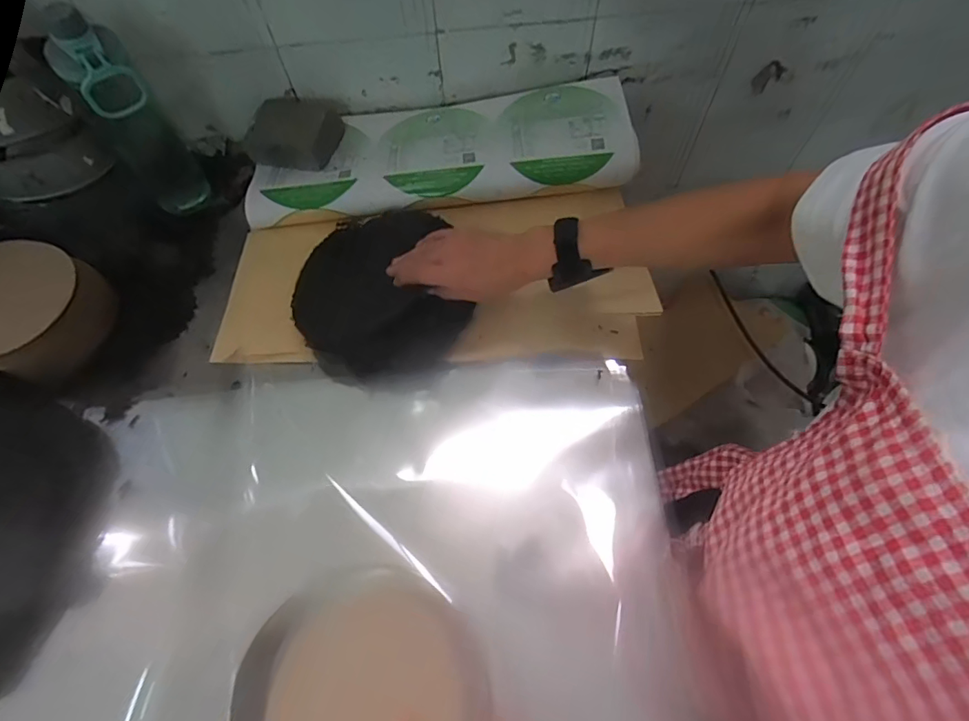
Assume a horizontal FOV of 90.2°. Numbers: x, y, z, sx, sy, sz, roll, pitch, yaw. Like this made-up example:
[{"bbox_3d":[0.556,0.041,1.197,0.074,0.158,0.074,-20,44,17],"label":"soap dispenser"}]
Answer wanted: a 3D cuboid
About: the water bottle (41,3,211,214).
[{"bbox_3d":[-0.395,-0.261,0.553,0.070,0.228,0.071,-36,68,-15],"label":"water bottle"}]

